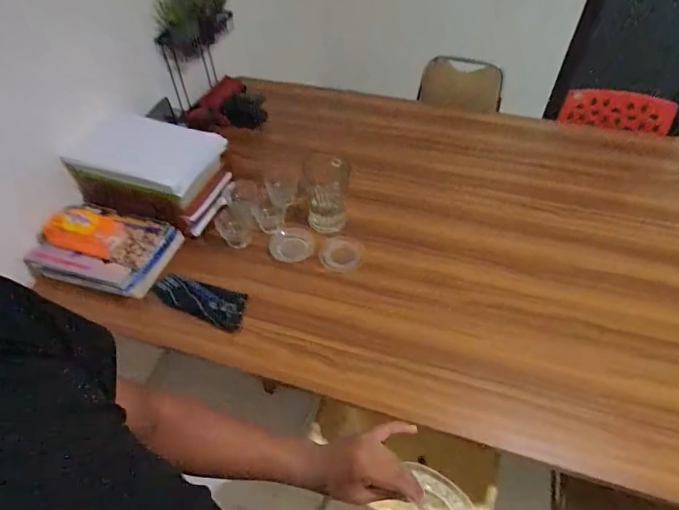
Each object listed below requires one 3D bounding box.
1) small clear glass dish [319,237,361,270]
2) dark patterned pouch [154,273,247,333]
[{"bbox_3d":[0.003,-0.003,1.143,0.110,0.024,0.101,-1,49,1],"label":"small clear glass dish"},{"bbox_3d":[-0.353,0.113,1.046,0.258,0.028,0.107,14,51,14],"label":"dark patterned pouch"}]

